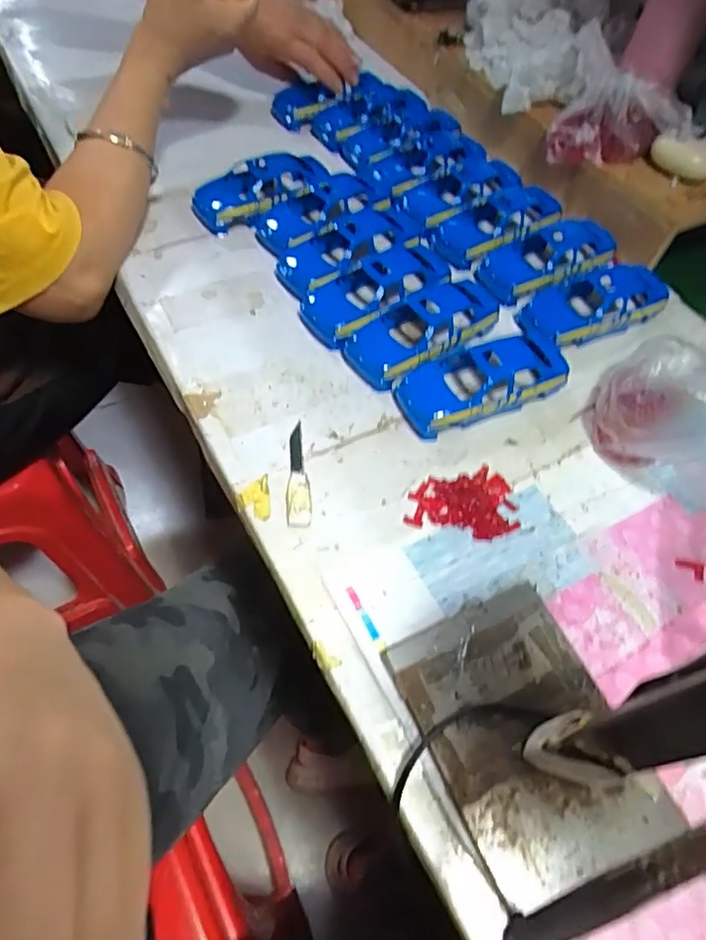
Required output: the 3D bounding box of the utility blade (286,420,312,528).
[{"bbox_3d":[-0.036,0.003,0.375,0.016,0.004,0.078,-1,58,-4],"label":"utility blade"}]

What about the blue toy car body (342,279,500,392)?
[{"bbox_3d":[0.055,-0.107,0.432,0.119,0.035,0.055,-25,63,-17],"label":"blue toy car body"}]

